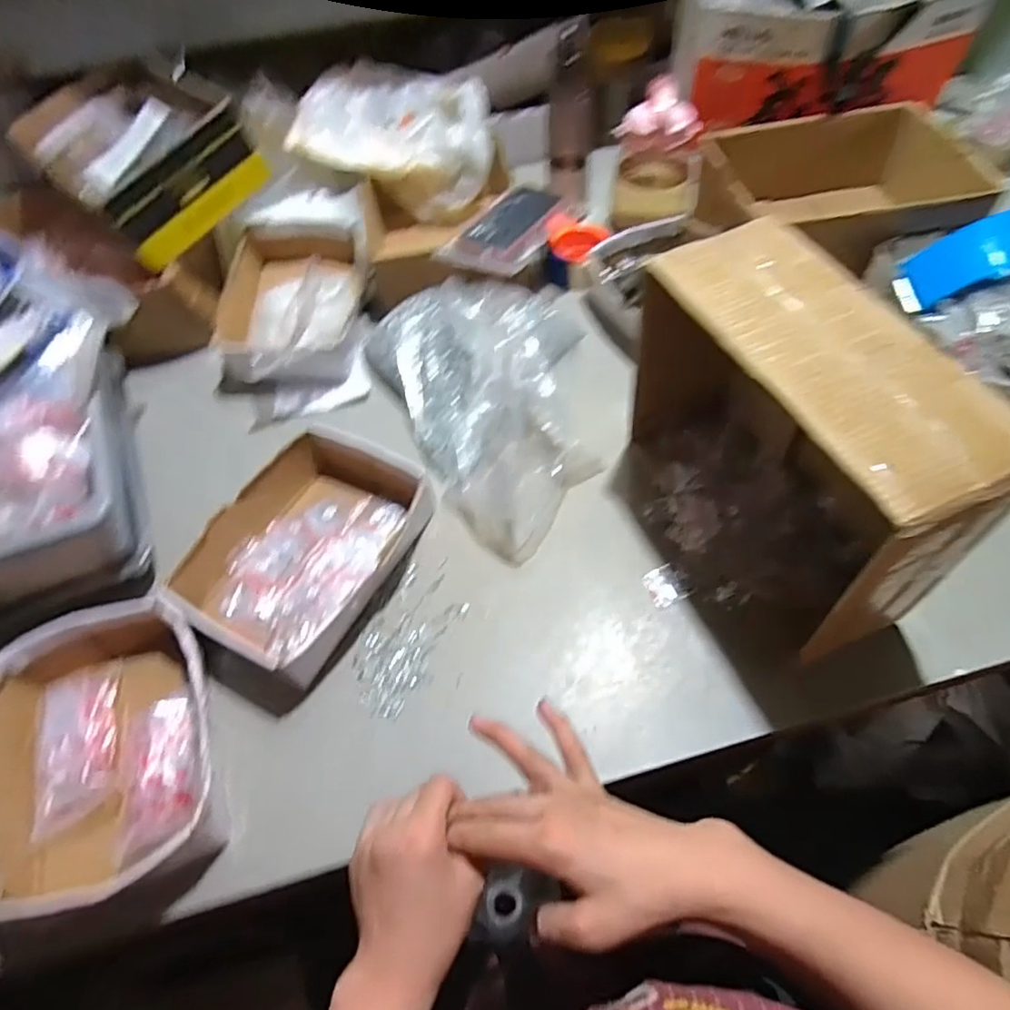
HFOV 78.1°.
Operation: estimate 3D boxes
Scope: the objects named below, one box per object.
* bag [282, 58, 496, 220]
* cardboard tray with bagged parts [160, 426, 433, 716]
[{"bbox_3d":[-0.168,-0.568,0.975,0.282,0.146,0.185,-8,56,-1],"label":"bag"},{"bbox_3d":[-0.207,0.052,0.639,0.184,0.061,0.271,26,61,20],"label":"cardboard tray with bagged parts"}]

